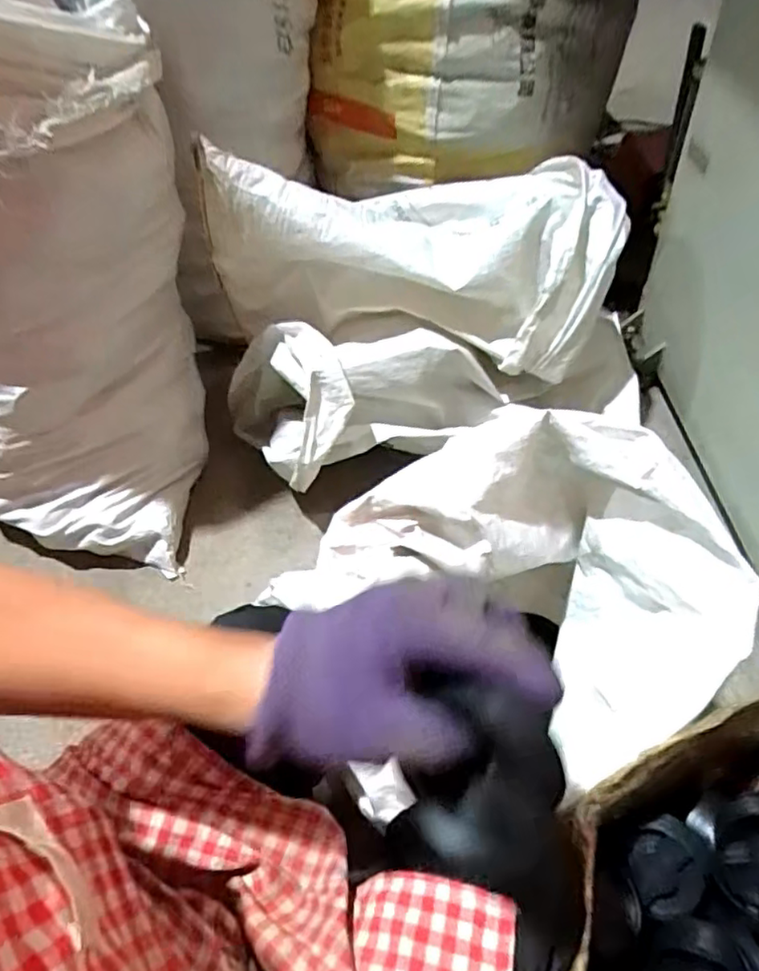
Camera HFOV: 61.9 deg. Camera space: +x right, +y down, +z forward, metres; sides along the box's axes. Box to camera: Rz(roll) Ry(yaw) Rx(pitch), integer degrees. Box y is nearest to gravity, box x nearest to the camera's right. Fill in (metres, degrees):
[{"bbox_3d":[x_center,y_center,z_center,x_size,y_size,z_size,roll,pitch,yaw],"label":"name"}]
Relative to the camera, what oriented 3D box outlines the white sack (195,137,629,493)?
[{"bbox_3d":[0.033,-0.282,1.018,0.626,0.381,0.439,-14,50,-6],"label":"white sack"}]

